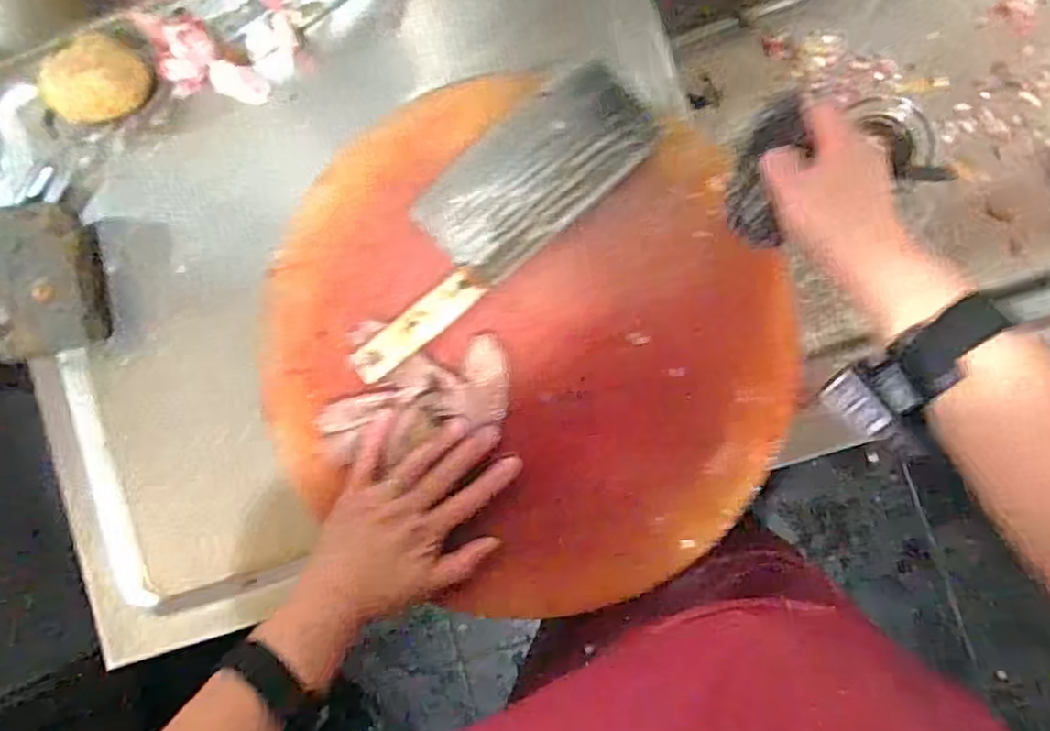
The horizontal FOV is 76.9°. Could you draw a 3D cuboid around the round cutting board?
[{"bbox_3d":[-0.002,-0.021,0.507,0.403,0.036,0.367,0,88,8],"label":"round cutting board"}]

